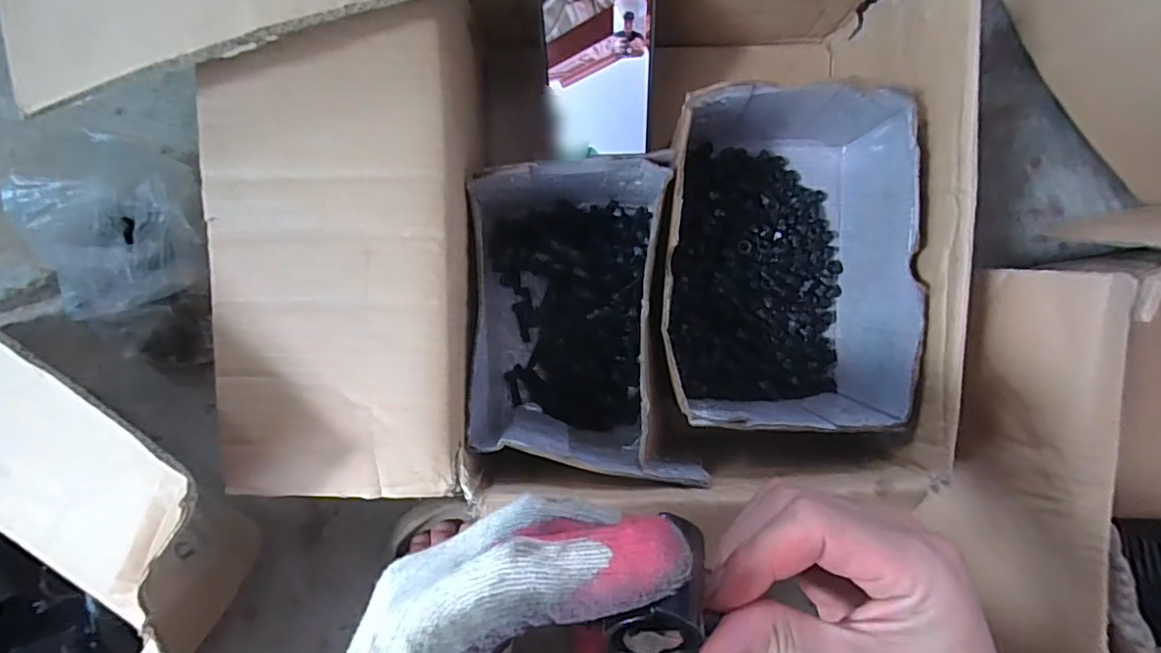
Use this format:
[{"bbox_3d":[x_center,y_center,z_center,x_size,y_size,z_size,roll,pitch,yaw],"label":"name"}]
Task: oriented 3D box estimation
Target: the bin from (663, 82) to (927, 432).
[{"bbox_3d":[0.131,-0.049,0.396,0.153,0.099,0.217,-1,93,-2],"label":"bin"}]

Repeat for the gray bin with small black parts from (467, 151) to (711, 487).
[{"bbox_3d":[-0.004,-0.009,0.396,0.127,0.109,0.194,1,93,-2],"label":"gray bin with small black parts"}]

